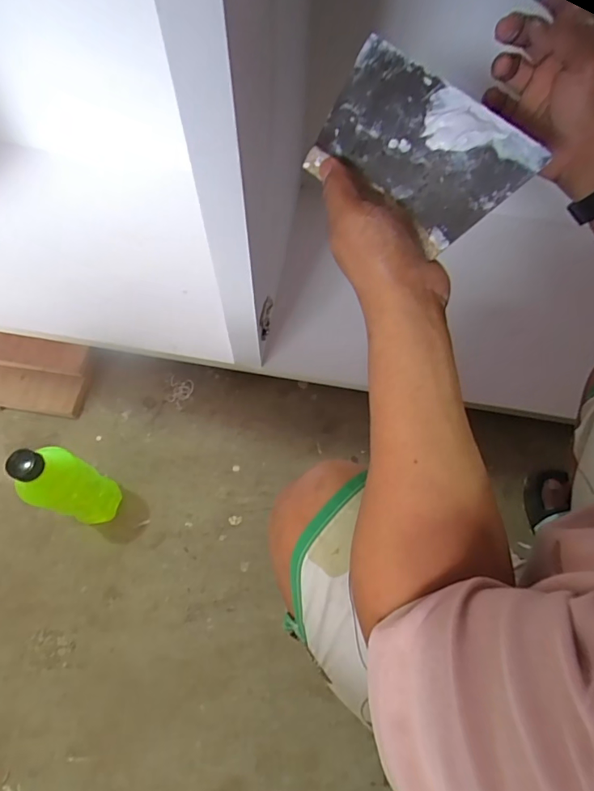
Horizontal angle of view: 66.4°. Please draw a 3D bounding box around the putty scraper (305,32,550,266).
[{"bbox_3d":[0.082,-0.166,0.307,0.138,0.007,0.092,37,100,10],"label":"putty scraper"}]

